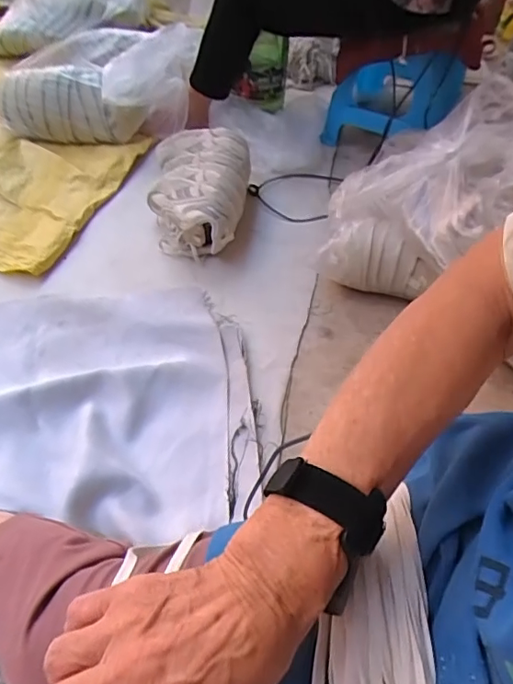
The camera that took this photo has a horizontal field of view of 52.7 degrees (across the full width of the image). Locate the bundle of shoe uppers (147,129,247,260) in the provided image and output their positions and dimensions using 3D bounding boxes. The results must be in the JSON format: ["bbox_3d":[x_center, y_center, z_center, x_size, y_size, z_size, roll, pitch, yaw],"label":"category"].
[{"bbox_3d":[-0.128,-0.327,1.122,0.212,0.140,0.316,5,51,-1],"label":"bundle of shoe uppers"}]

